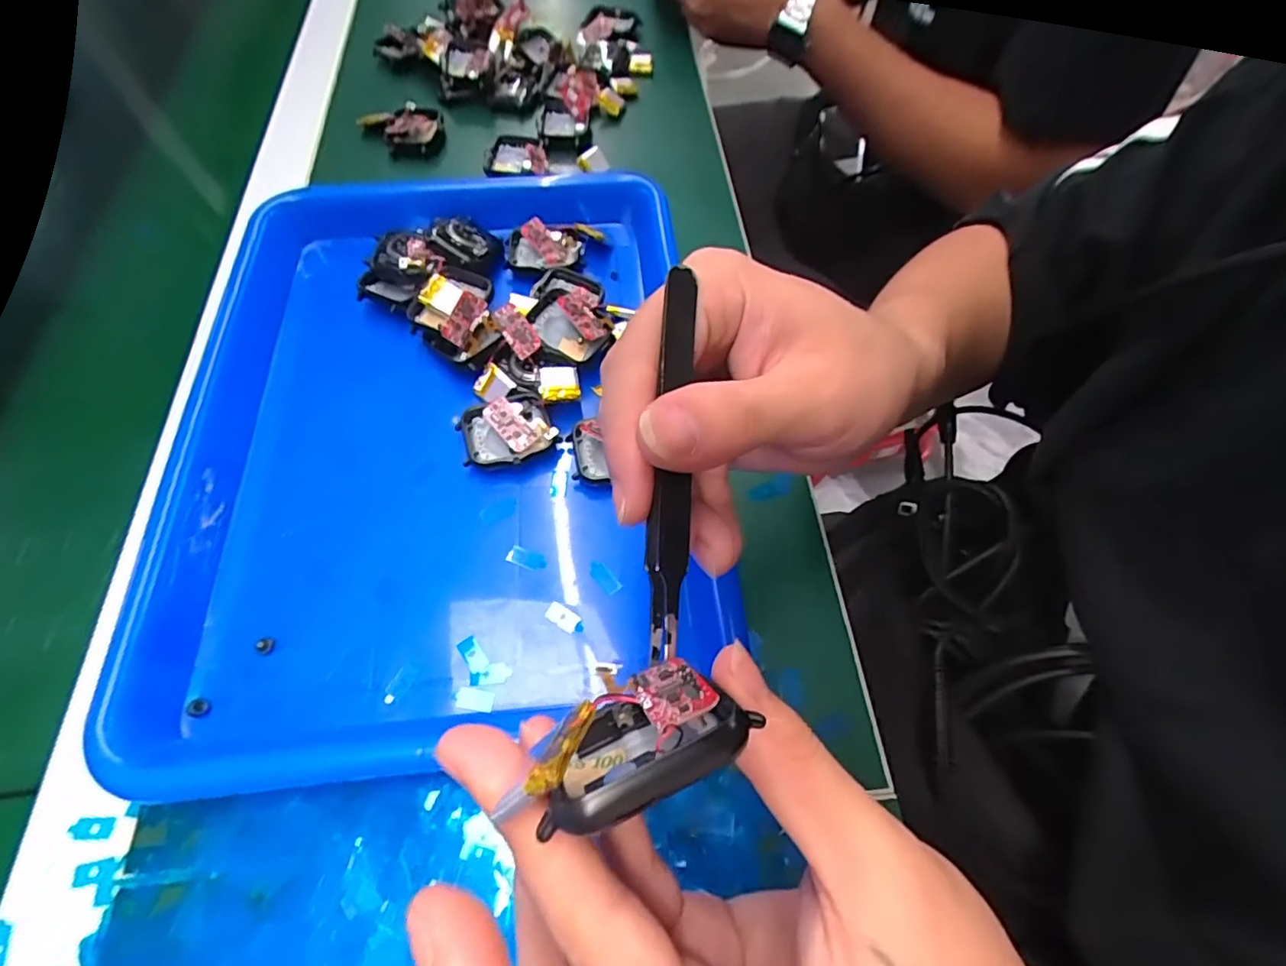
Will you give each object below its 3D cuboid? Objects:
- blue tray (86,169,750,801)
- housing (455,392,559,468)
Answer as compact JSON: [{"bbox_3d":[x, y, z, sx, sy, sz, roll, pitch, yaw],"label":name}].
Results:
[{"bbox_3d":[-0.103,-0.040,0.299,0.262,0.031,0.321,-8,63,-5],"label":"blue tray"},{"bbox_3d":[-0.069,-0.025,0.295,0.045,0.013,0.038,-15,63,-8],"label":"housing"}]

